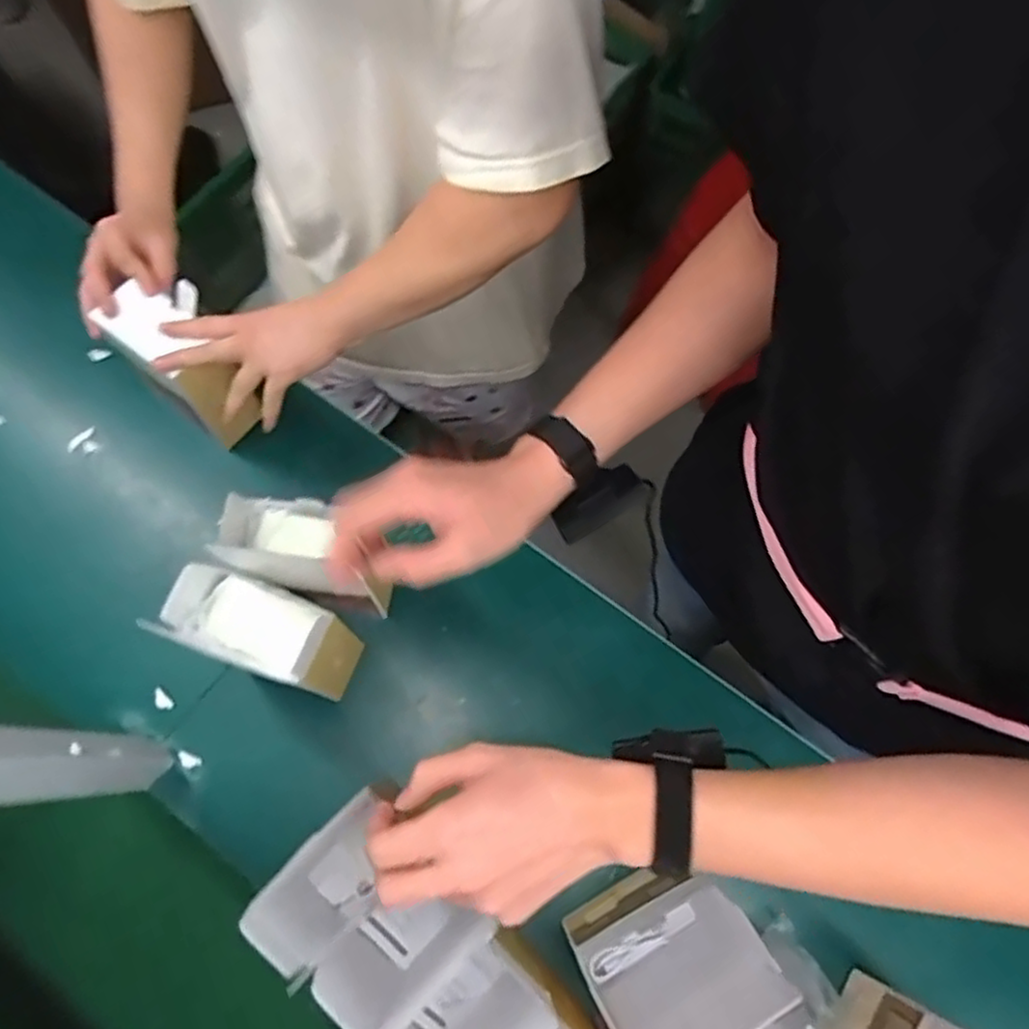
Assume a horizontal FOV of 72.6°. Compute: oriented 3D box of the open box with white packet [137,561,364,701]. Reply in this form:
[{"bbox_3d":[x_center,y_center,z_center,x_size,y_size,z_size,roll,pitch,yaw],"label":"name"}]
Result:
[{"bbox_3d":[-0.226,0.117,0.665,0.132,0.190,0.072,20,71,5],"label":"open box with white packet"}]

